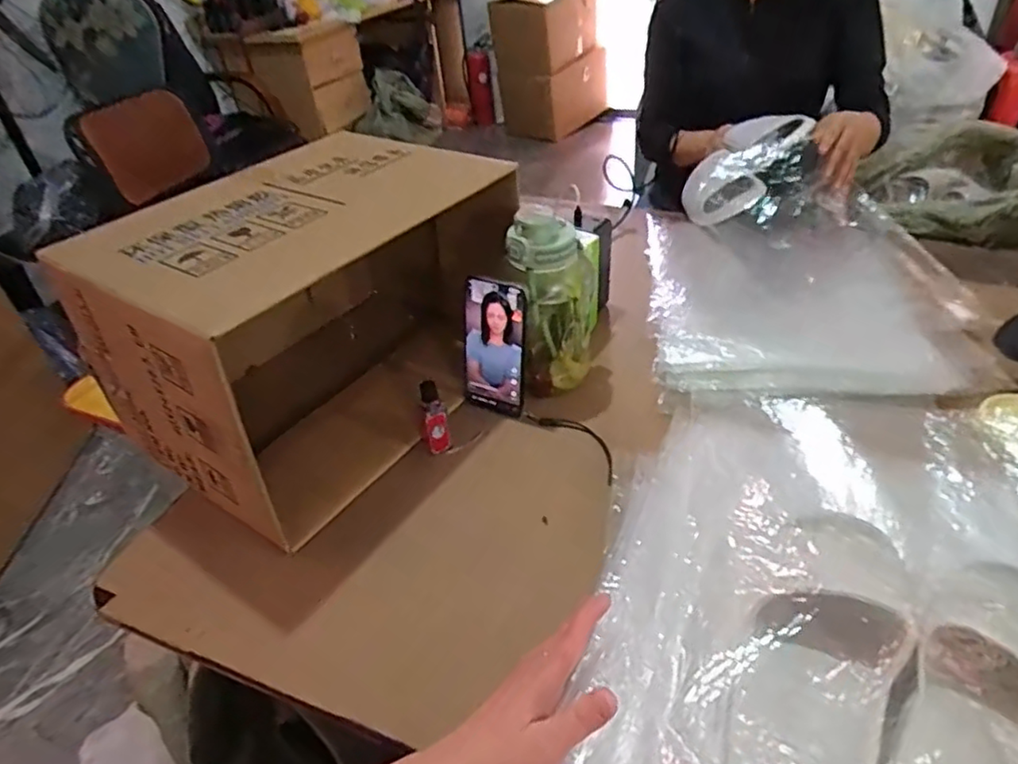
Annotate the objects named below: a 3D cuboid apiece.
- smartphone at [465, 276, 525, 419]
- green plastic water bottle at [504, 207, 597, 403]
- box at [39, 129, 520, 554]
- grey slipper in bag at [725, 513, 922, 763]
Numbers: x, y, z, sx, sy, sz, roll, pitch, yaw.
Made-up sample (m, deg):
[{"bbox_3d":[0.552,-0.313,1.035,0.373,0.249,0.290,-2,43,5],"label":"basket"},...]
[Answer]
[{"bbox_3d":[-0.017,-0.037,0.710,0.070,0.164,0.013,13,33,21],"label":"smartphone"},{"bbox_3d":[0.052,-0.086,0.720,0.090,0.209,0.079,-2,38,6],"label":"green plastic water bottle"},{"bbox_3d":[-0.210,-0.085,0.725,0.285,0.262,0.419,23,47,33],"label":"box"},{"bbox_3d":[0.222,0.175,0.440,0.088,0.062,0.271,19,45,30],"label":"grey slipper in bag"}]

